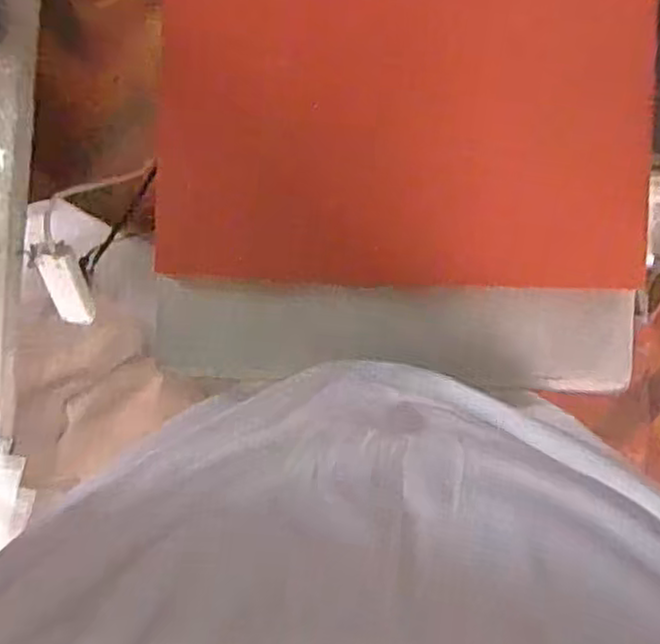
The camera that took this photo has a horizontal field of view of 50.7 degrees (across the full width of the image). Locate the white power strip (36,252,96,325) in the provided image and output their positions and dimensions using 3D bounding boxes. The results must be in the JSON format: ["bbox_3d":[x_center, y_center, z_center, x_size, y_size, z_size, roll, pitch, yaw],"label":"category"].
[{"bbox_3d":[-0.314,-0.043,0.838,0.037,0.112,0.028,-5,48,1],"label":"white power strip"}]

